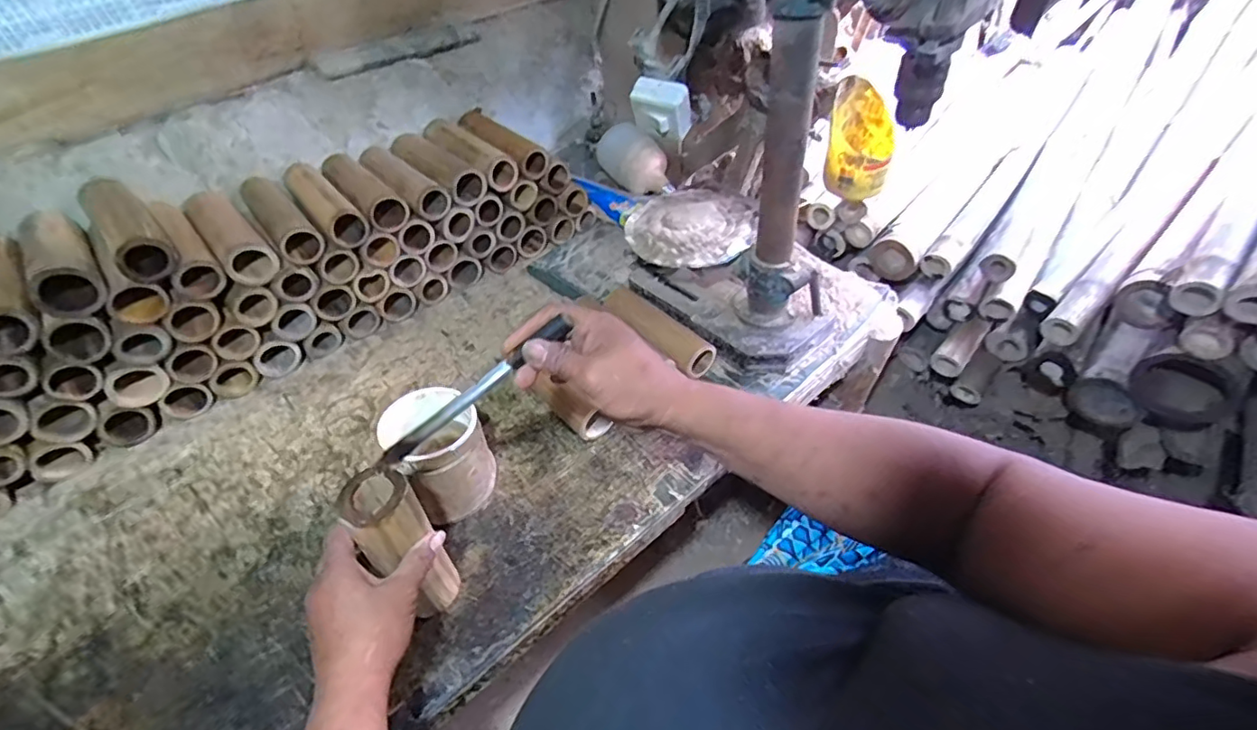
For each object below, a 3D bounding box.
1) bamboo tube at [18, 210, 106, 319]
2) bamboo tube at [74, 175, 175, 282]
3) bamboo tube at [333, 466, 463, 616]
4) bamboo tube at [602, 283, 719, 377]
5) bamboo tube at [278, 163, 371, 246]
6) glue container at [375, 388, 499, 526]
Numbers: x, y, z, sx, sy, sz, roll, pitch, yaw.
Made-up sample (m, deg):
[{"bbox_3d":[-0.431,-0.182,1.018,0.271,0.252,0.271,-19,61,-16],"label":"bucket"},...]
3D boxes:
[{"bbox_3d":[-0.625,-0.120,0.632,0.057,0.051,0.166,-33,55,-25],"label":"bamboo tube"},{"bbox_3d":[-0.581,-0.161,0.664,0.052,0.046,0.189,-36,56,-27],"label":"bamboo tube"},{"bbox_3d":[-0.193,0.165,0.516,0.051,0.183,0.050,-19,42,-7],"label":"bamboo tube"},{"bbox_3d":[0.038,-0.046,0.793,0.052,0.045,0.182,-33,55,-25],"label":"bamboo tube"},{"bbox_3d":[-0.419,-0.224,0.787,0.051,0.049,0.179,-33,55,-25],"label":"bamboo tube"},{"bbox_3d":[-0.200,0.099,0.626,0.090,0.116,0.098,-1,48,1],"label":"glue container"}]

